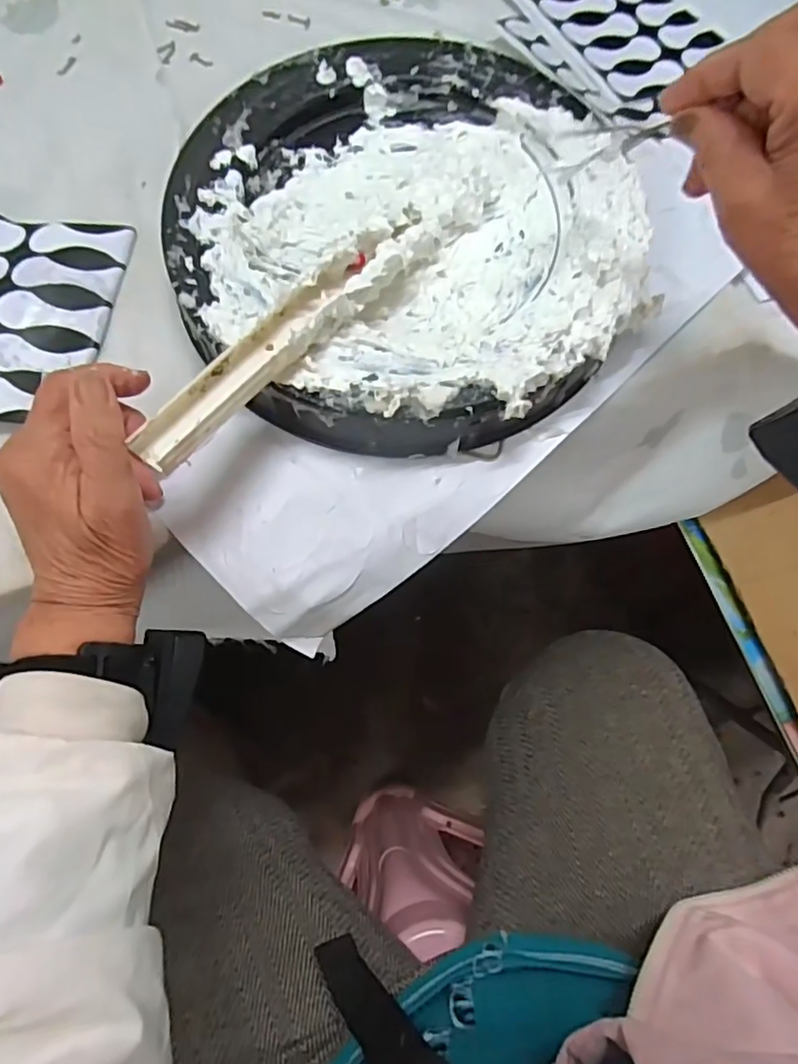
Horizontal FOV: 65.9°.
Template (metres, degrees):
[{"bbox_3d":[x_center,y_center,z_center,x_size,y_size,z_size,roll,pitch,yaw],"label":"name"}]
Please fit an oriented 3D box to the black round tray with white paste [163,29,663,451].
[{"bbox_3d":[0.005,-0.179,0.368,0.263,0.062,0.268,1,72,-2],"label":"black round tray with white paste"}]

